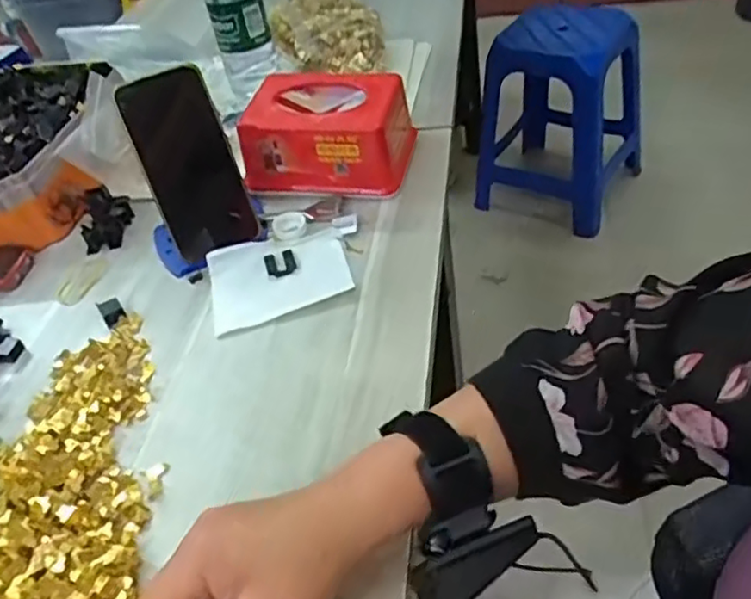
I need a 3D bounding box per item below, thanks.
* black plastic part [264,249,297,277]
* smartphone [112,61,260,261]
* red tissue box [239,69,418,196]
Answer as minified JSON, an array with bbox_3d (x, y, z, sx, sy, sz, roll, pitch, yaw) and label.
[{"bbox_3d":[-0.082,-0.031,0.563,0.025,0.004,0.030,-20,43,-8],"label":"black plastic part"},{"bbox_3d":[-0.161,-0.117,0.565,0.075,0.153,0.014,-23,19,-14],"label":"smartphone"},{"bbox_3d":[-0.050,-0.164,0.634,0.156,0.076,0.099,1,45,15],"label":"red tissue box"}]

